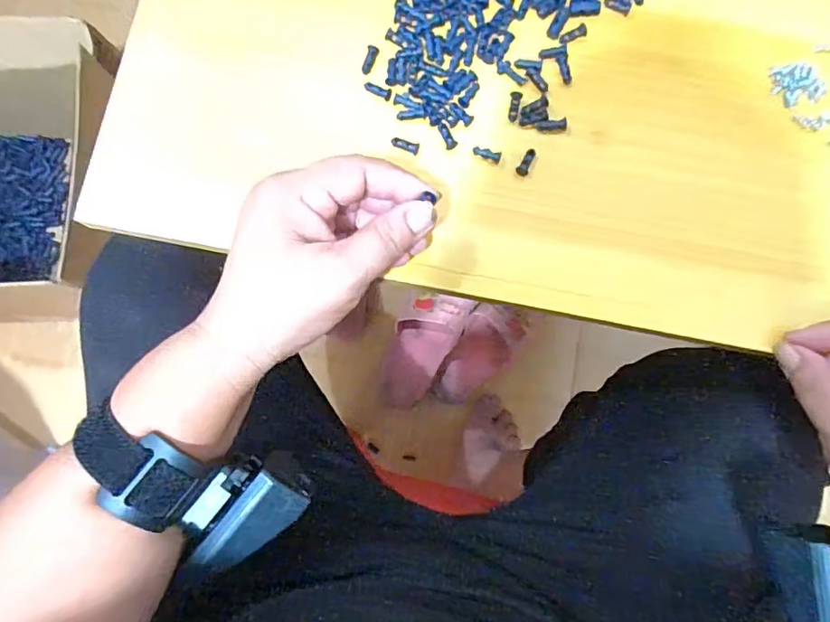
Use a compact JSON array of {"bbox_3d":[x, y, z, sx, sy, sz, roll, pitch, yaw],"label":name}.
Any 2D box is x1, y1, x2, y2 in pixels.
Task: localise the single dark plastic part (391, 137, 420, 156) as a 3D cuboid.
[{"bbox_3d":[-0.006,-0.096,0.301,0.016,0.004,0.007,17,82,1],"label":"single dark plastic part"}]

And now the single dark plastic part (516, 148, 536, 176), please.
[{"bbox_3d":[0.065,-0.087,0.302,0.007,0.004,0.017,25,82,2],"label":"single dark plastic part"}]

